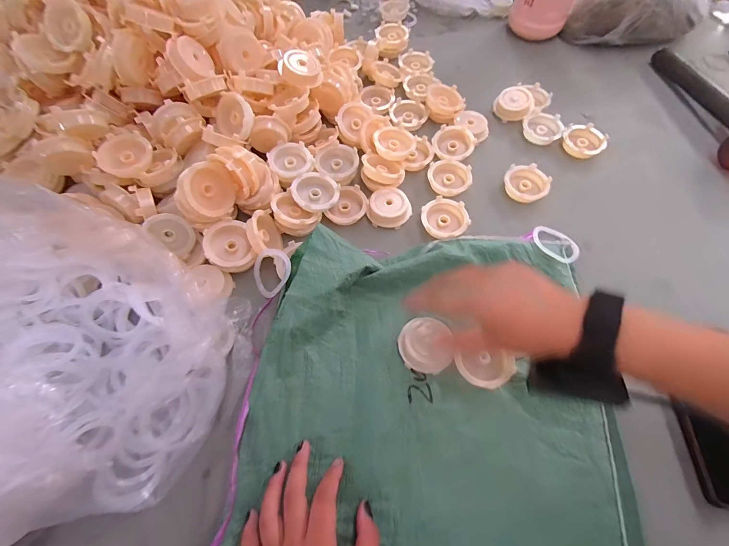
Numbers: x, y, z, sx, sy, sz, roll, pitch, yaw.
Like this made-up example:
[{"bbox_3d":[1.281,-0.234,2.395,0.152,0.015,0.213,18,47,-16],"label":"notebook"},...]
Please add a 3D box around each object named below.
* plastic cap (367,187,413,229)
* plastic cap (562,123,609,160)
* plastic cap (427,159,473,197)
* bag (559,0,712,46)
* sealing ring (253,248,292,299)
[{"bbox_3d":[0.033,-0.084,0.438,0.055,0.021,0.050,1,65,-3],"label":"plastic cap"},{"bbox_3d":[0.321,-0.194,0.506,0.056,0.016,0.064,37,68,17],"label":"plastic cap"},{"bbox_3d":[0.114,-0.128,0.469,0.057,0.016,0.062,1,65,-3],"label":"plastic cap"},{"bbox_3d":[0.476,-0.463,0.587,0.190,0.128,0.134,37,68,17],"label":"bag"},{"bbox_3d":[-0.102,-0.001,0.383,0.056,0.007,0.050,-26,81,30],"label":"sealing ring"}]

